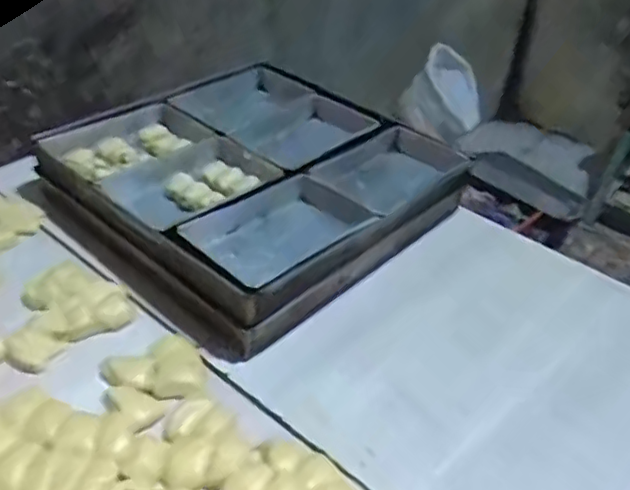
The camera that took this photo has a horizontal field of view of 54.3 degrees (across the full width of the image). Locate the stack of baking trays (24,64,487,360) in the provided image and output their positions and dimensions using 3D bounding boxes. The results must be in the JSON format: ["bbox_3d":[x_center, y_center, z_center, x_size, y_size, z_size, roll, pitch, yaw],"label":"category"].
[{"bbox_3d":[-0.082,-0.109,0.911,0.462,0.086,0.485,30,44,31],"label":"stack of baking trays"}]

